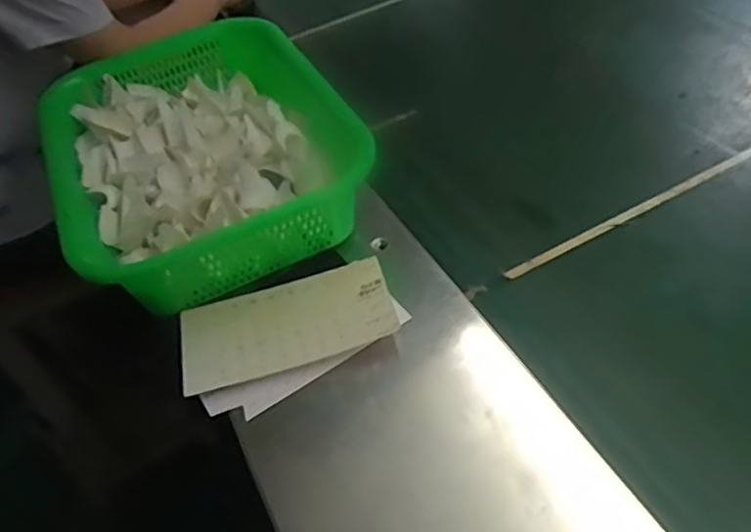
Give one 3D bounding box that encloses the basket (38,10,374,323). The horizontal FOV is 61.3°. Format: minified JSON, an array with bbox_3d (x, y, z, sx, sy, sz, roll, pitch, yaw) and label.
[{"bbox_3d":[-0.198,-0.131,0.729,0.293,0.115,0.444,-23,51,-13],"label":"basket"}]

